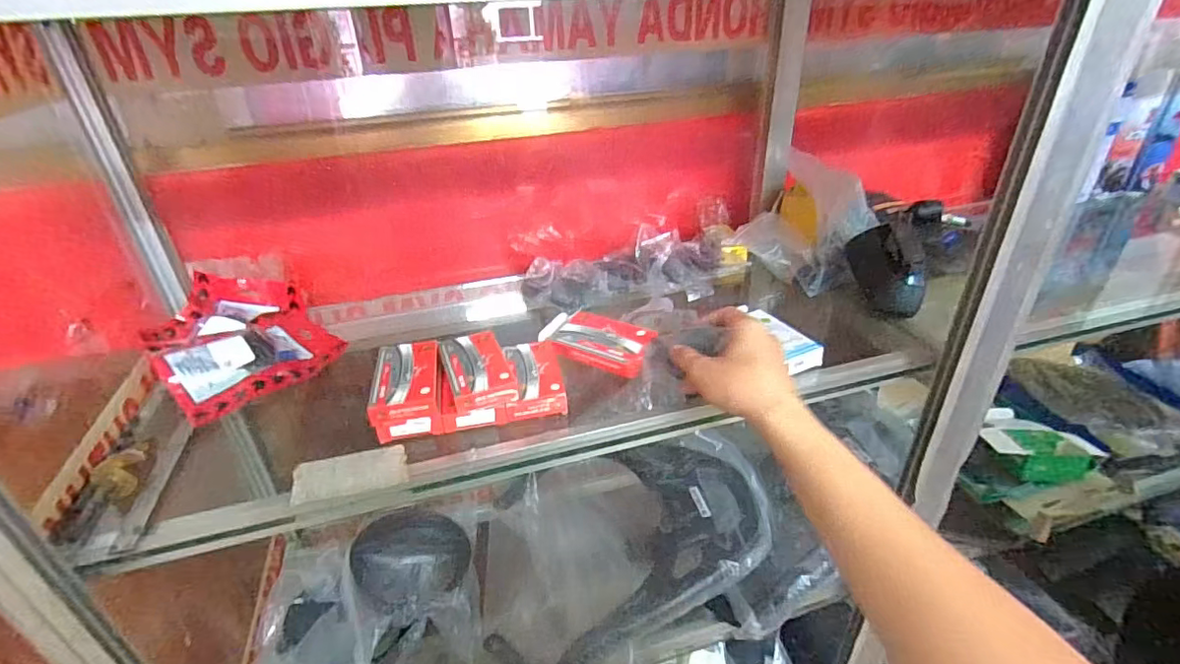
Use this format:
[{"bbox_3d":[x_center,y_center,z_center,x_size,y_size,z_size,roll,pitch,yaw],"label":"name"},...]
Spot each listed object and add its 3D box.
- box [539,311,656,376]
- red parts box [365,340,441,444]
[{"bbox_3d":[0.005,0.008,0.587,0.125,0.027,0.057,15,35,27],"label":"box"},{"bbox_3d":[-0.170,0.054,0.521,0.058,0.042,0.099,-8,31,-9],"label":"red parts box"}]

